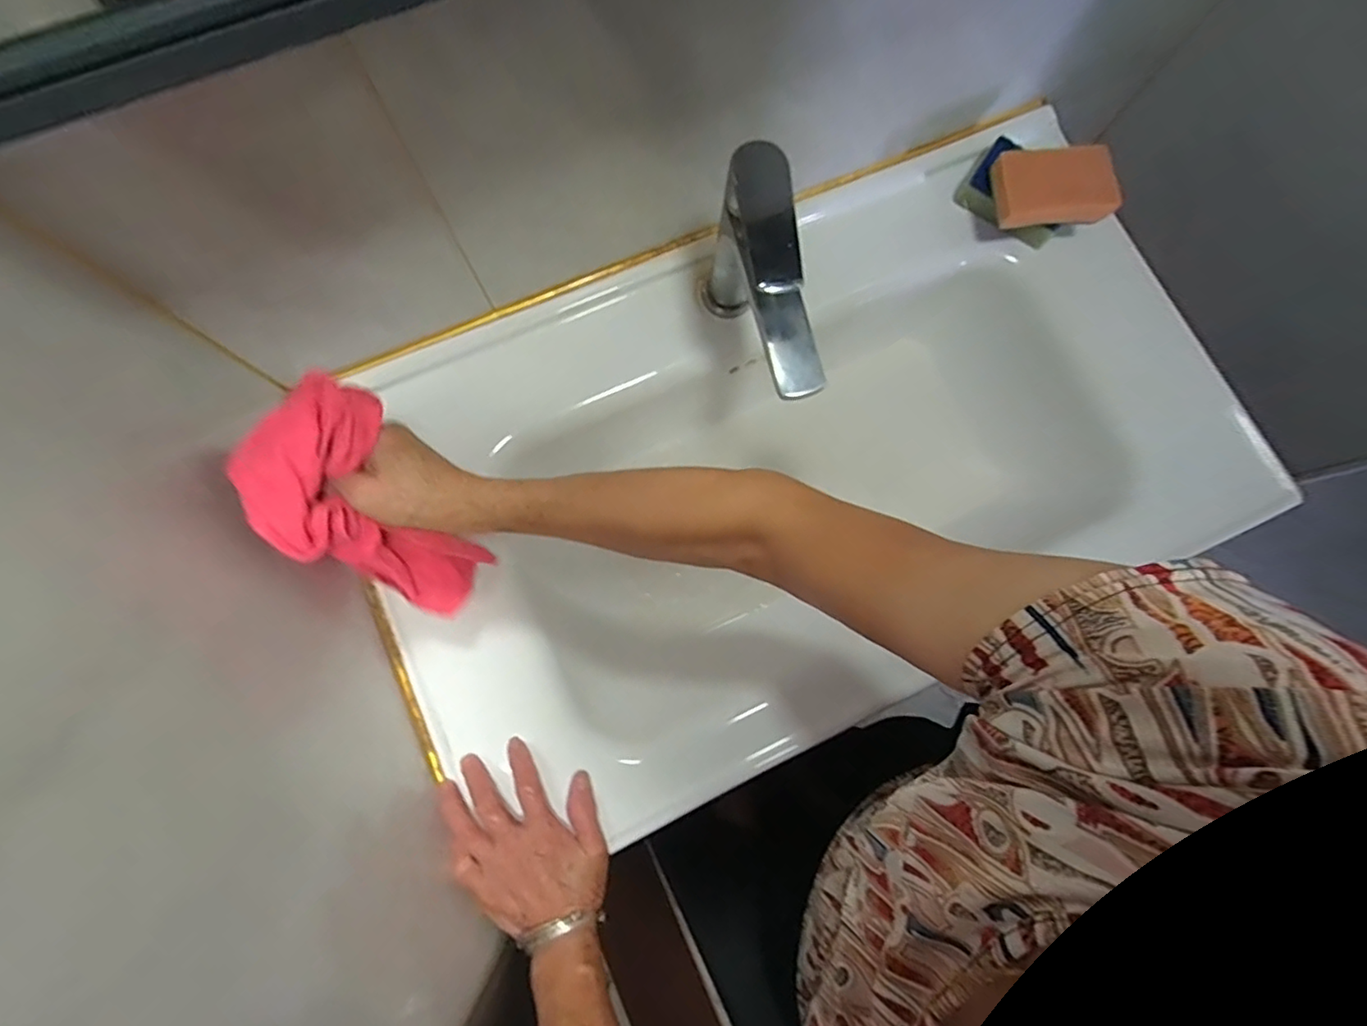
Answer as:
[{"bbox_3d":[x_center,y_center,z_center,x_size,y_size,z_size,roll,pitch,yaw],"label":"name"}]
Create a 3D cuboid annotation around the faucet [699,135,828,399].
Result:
[{"bbox_3d":[0.064,-0.162,0.476,0.045,0.186,0.174,-14,79,-3],"label":"faucet"}]

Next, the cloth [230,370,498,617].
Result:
[{"bbox_3d":[-0.211,0.006,0.403,0.081,0.194,0.061,-22,51,-4],"label":"cloth"}]

